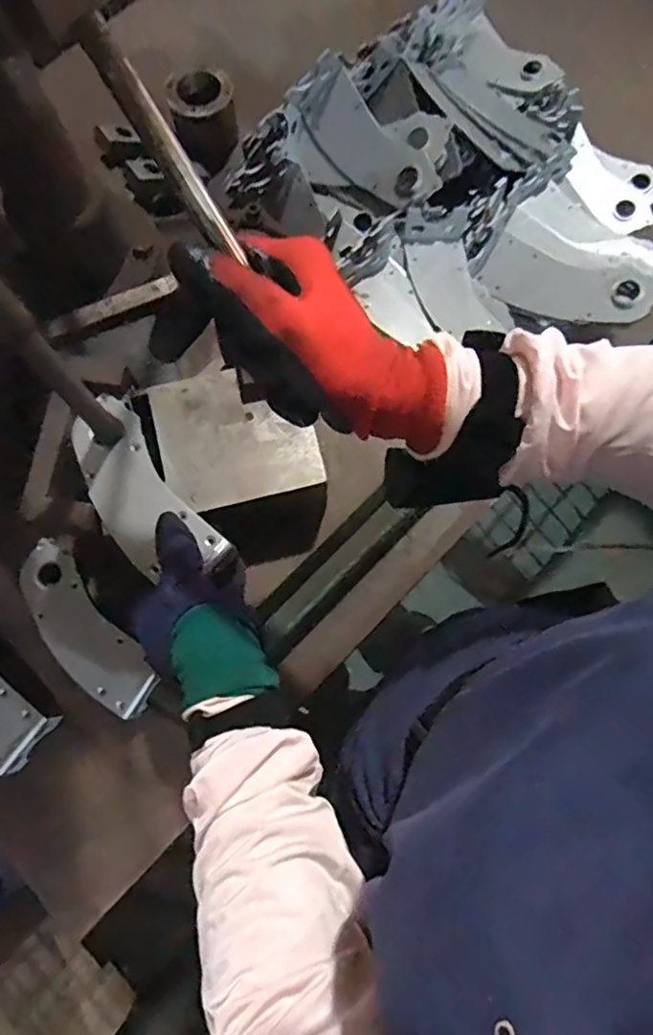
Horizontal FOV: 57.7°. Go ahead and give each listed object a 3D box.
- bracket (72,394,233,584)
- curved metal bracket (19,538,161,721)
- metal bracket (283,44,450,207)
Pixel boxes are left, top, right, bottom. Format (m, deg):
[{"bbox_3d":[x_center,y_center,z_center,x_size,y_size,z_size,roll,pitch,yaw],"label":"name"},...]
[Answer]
[{"bbox_3d":[-0.151,-0.021,0.471,0.067,0.009,0.157,-34,79,-7],"label":"bracket"},{"bbox_3d":[-0.229,0.108,0.567,0.068,0.044,0.187,-40,81,-8],"label":"curved metal bracket"},{"bbox_3d":[0.043,-0.395,0.616,0.179,0.032,0.088,34,118,12],"label":"metal bracket"}]

